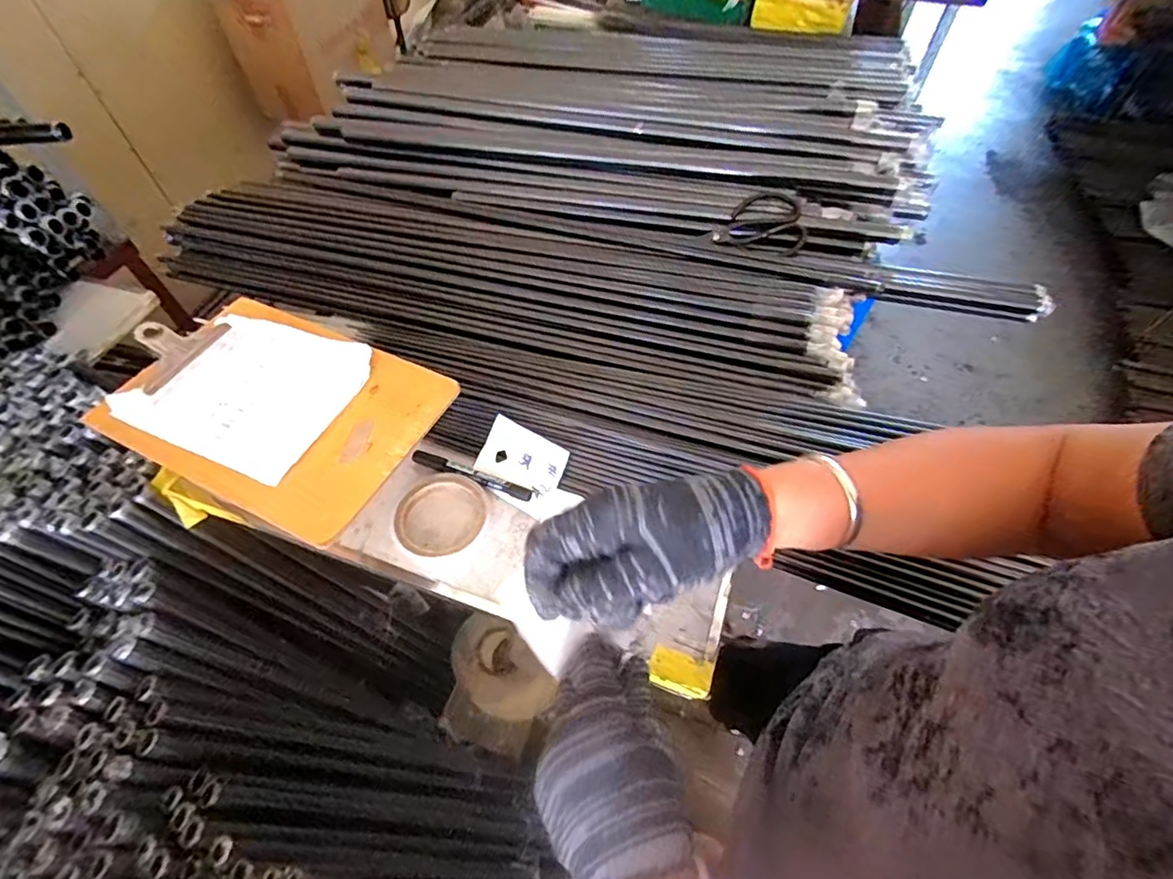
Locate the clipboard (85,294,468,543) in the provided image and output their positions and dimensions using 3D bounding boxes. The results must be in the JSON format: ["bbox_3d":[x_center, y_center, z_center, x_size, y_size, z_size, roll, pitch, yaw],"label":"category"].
[{"bbox_3d":[-0.292,-0.037,0.517,0.289,0.018,0.192,22,58,15],"label":"clipboard"}]

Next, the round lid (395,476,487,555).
[{"bbox_3d":[-0.151,0.077,0.565,0.086,0.015,0.091,0,55,0],"label":"round lid"}]

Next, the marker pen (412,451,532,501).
[{"bbox_3d":[-0.126,0.037,0.595,0.141,0.010,0.016,20,57,13],"label":"marker pen"}]

